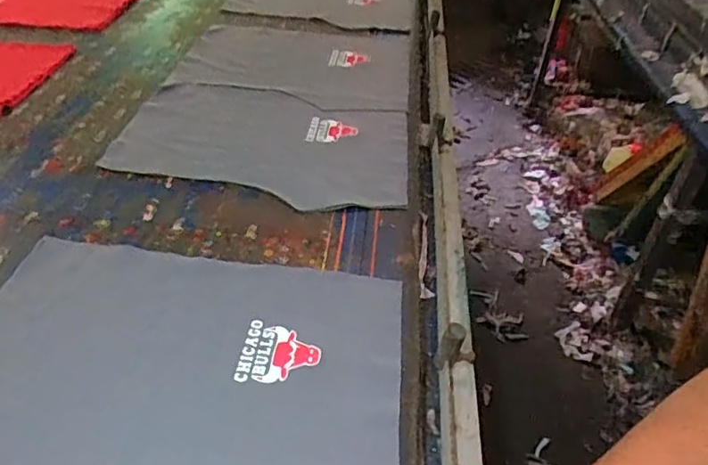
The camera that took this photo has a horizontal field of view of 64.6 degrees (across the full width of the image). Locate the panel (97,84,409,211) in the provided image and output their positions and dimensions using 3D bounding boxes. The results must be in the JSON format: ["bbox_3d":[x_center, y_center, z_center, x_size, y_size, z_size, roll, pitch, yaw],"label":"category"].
[{"bbox_3d":[-0.135,-0.164,0.940,0.468,0.010,0.314,12,41,9],"label":"panel"}]

